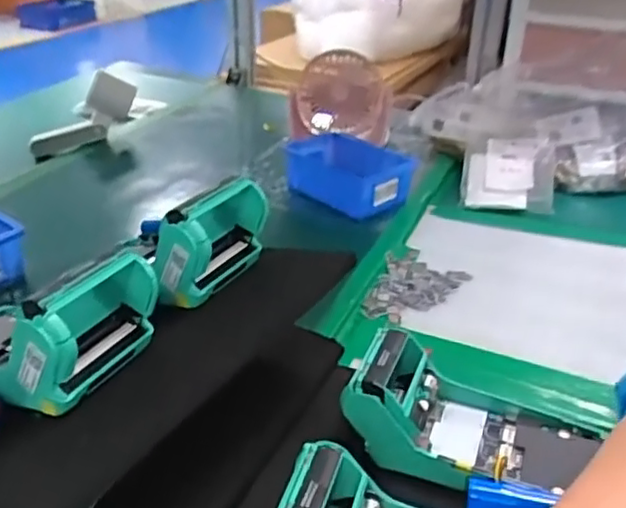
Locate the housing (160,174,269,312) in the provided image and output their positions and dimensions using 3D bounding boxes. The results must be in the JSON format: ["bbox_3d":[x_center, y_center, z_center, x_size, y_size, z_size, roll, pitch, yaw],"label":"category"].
[{"bbox_3d":[-0.066,-0.011,0.432,0.041,0.066,0.082,21,34,31],"label":"housing"}]

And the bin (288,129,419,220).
[{"bbox_3d":[0.040,-0.098,0.814,0.158,0.070,0.090,24,36,35],"label":"bin"}]

